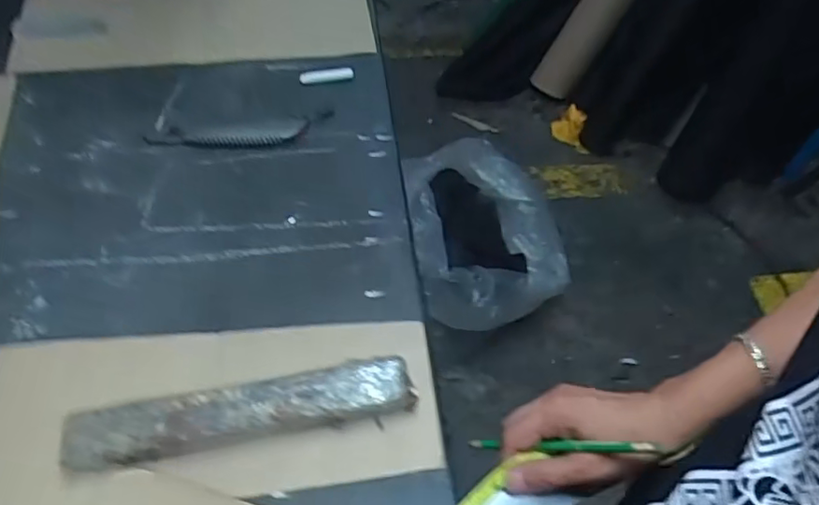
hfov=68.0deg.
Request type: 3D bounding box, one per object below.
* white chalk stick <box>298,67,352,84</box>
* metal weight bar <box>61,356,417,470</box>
[{"bbox_3d":[-0.099,-0.213,0.727,0.064,0.007,0.015,-9,55,-8],"label":"white chalk stick"},{"bbox_3d":[-0.128,0.127,0.478,0.257,0.031,0.042,-9,55,-8],"label":"metal weight bar"}]

